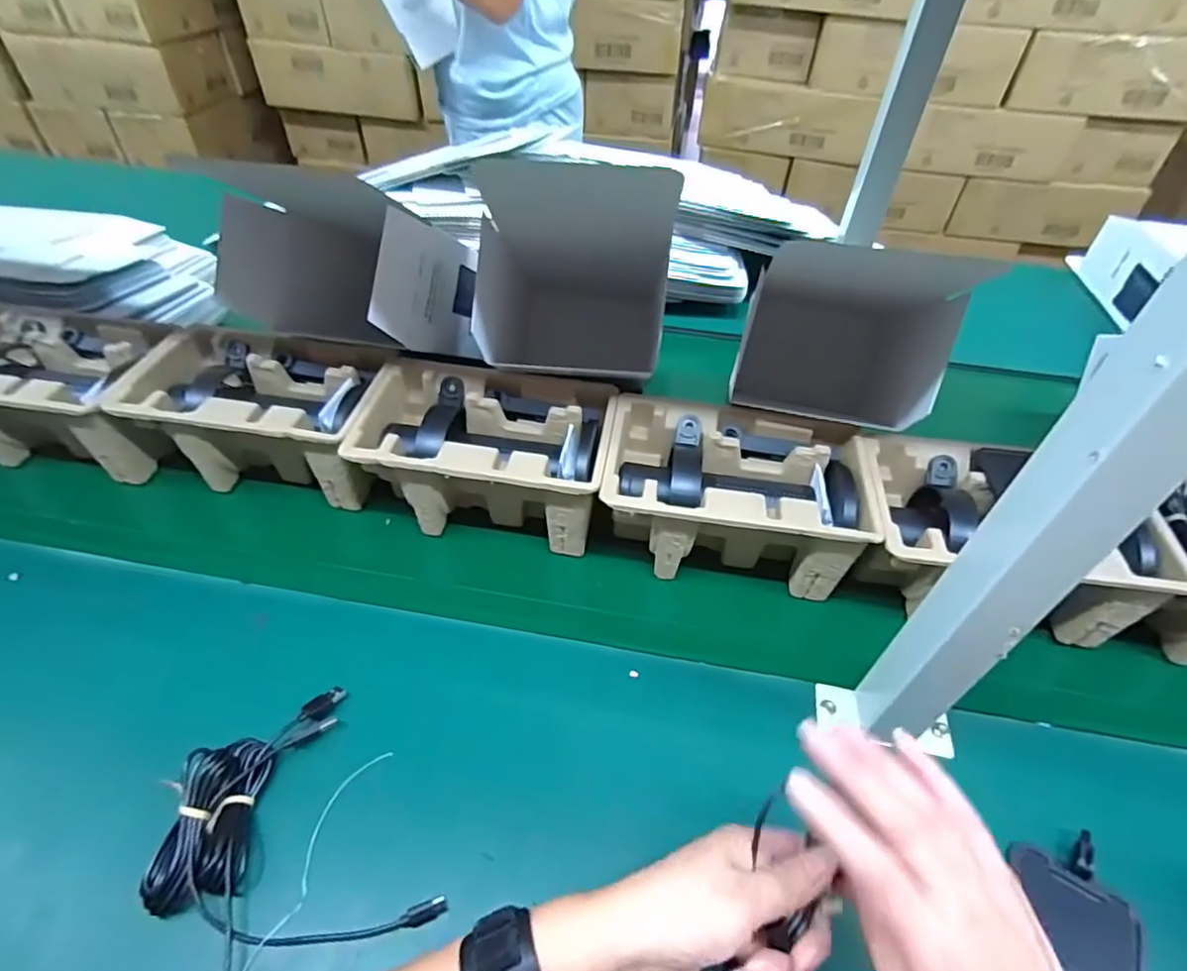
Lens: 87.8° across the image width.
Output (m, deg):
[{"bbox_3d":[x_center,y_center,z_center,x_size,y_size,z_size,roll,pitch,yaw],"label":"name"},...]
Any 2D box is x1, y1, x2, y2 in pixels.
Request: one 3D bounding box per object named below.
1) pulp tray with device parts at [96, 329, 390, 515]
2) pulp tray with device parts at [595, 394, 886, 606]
[{"bbox_3d":[-0.320,-0.075,0.623,0.226,0.103,0.149,8,49,5],"label":"pulp tray with device parts"},{"bbox_3d":[0.124,0.009,0.563,0.219,0.098,0.138,6,49,3],"label":"pulp tray with device parts"}]

